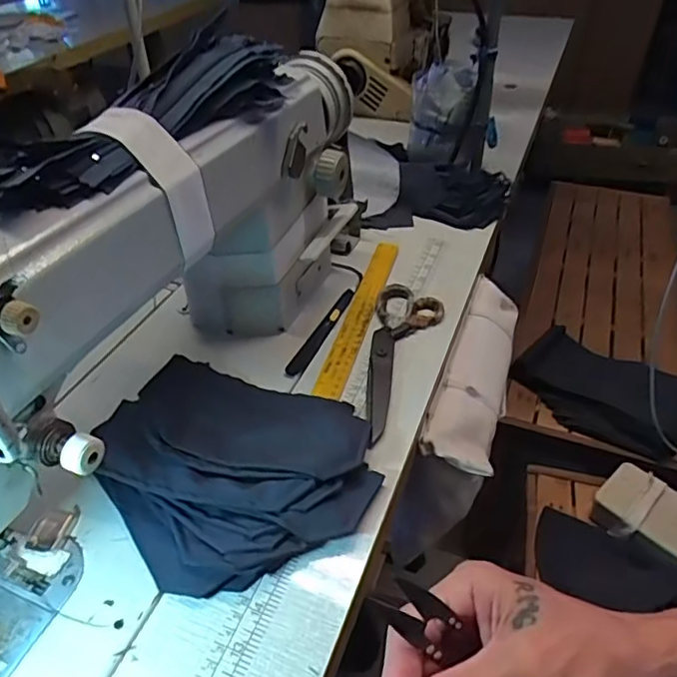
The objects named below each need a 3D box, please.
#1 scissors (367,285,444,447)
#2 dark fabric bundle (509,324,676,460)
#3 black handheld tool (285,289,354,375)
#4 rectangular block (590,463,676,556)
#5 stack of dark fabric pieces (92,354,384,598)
[{"bbox_3d":[0.055,0.015,0.519,0.063,0.009,0.195,10,43,10],"label":"scissors"},{"bbox_3d":[0.412,0.077,0.895,0.253,0.063,0.148,29,49,29],"label":"dark fabric bundle"},{"bbox_3d":[-0.014,-0.010,0.553,0.014,0.015,0.130,18,45,18],"label":"black handheld tool"},{"bbox_3d":[0.412,0.231,0.709,0.161,0.037,0.087,30,50,30],"label":"rectangular block"},{"bbox_3d":[-0.079,0.079,0.429,0.178,0.031,0.201,-28,49,-29],"label":"stack of dark fabric pieces"}]

